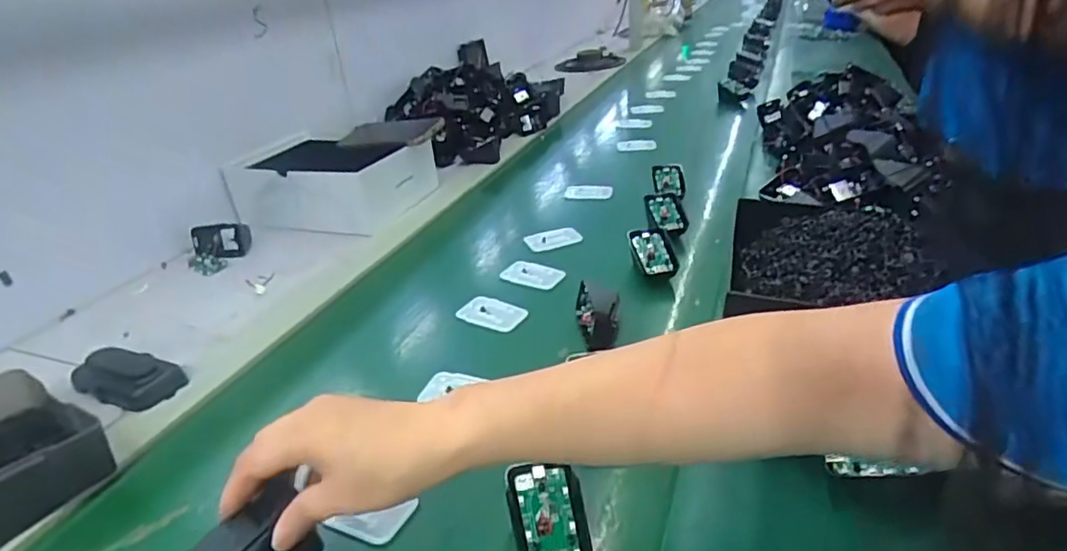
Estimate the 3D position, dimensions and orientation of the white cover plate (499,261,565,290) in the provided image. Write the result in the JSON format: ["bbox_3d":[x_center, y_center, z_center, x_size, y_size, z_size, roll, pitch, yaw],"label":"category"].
[{"bbox_3d":[-0.002,-0.003,0.678,0.070,0.008,0.036,15,35,31],"label":"white cover plate"}]

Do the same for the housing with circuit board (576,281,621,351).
[{"bbox_3d":[0.062,0.036,0.566,0.039,0.032,0.083,-3,30,3],"label":"housing with circuit board"}]

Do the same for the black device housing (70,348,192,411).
[{"bbox_3d":[-0.373,0.090,0.541,0.102,0.031,0.049,8,32,22],"label":"black device housing"}]

